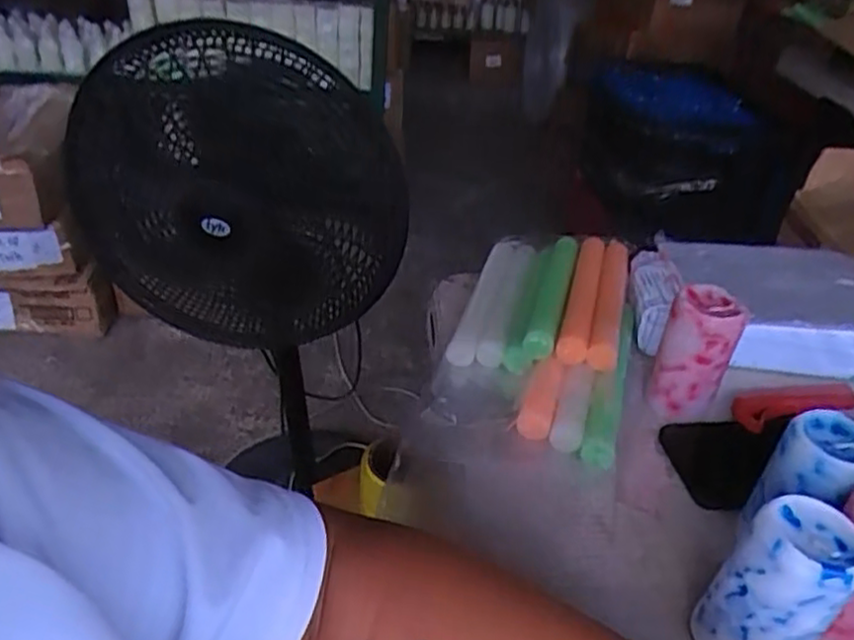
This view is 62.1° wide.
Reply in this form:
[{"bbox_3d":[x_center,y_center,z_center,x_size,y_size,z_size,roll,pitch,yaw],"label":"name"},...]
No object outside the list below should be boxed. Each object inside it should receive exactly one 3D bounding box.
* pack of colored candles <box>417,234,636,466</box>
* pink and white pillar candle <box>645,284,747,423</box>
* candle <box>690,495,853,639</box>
[{"bbox_3d":[0.094,0.003,0.587,0.144,0.042,0.279,12,34,11],"label":"pack of colored candles"},{"bbox_3d":[0.195,0.028,0.523,0.049,0.096,0.047,20,37,22],"label":"pink and white pillar candle"},{"bbox_3d":[0.175,0.139,0.358,0.050,0.092,0.052,-22,42,-35],"label":"candle"}]

